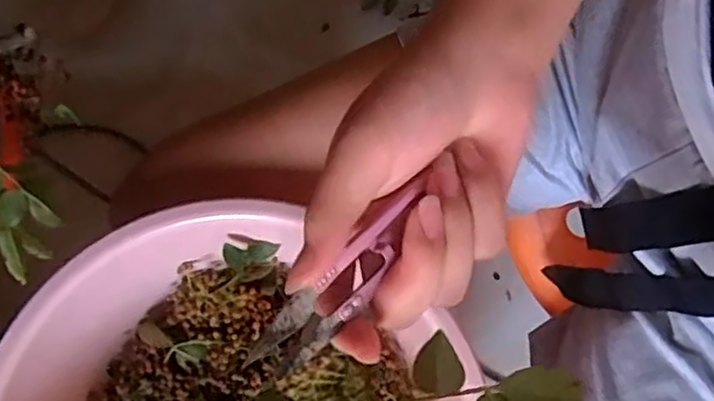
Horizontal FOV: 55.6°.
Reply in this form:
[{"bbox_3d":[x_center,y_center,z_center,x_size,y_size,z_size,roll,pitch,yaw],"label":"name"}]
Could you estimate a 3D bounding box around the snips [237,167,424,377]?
[{"bbox_3d":[-0.003,0.027,0.247,0.020,0.013,0.087,38,75,10],"label":"snips"}]

